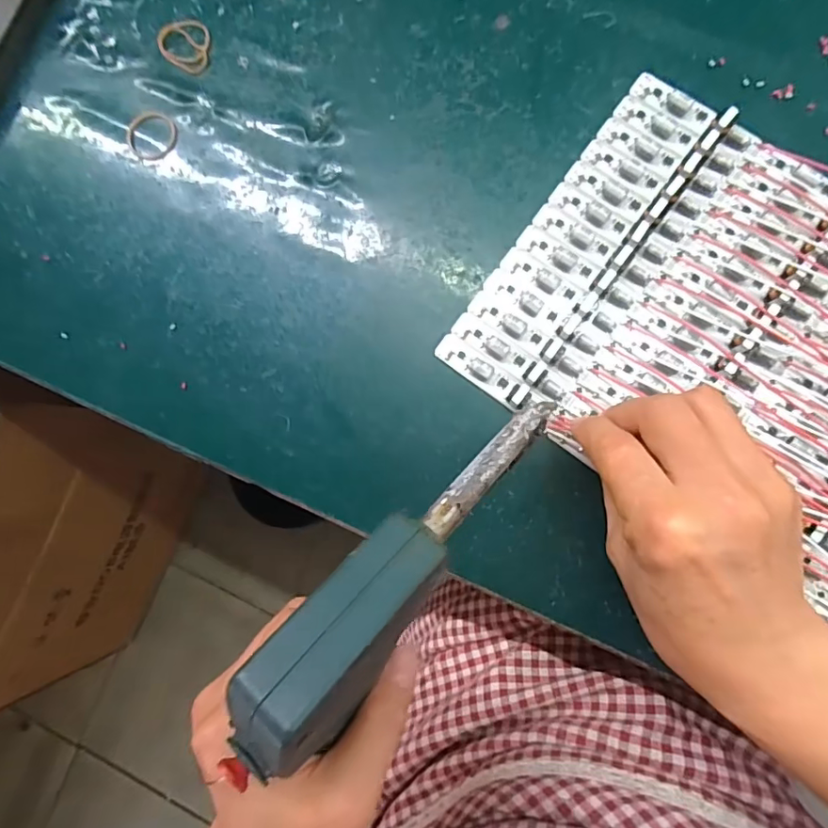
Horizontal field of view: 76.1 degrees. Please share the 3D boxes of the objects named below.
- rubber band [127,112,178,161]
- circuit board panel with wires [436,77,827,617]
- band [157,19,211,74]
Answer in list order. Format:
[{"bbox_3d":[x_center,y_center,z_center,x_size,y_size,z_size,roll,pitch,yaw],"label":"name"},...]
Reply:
[{"bbox_3d":[-0.161,-0.171,0.324,0.033,0.004,0.030,-1,85,8],"label":"rubber band"},{"bbox_3d":[0.238,0.014,0.254,0.430,0.015,0.193,38,91,10],"label":"circuit board panel with wires"},{"bbox_3d":[-0.141,-0.230,0.328,0.039,0.004,0.030,36,91,9],"label":"band"}]

